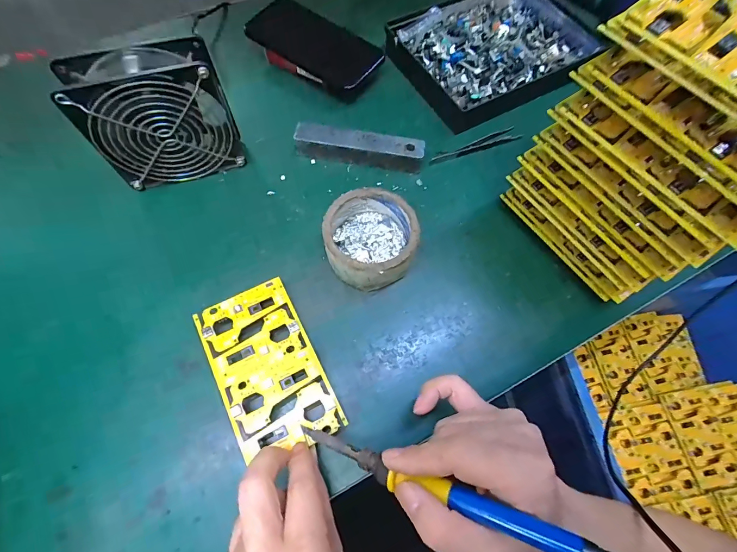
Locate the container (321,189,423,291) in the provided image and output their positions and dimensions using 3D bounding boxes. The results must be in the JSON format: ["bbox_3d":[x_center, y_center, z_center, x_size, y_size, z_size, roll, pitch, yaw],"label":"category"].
[{"bbox_3d":[0.001,-0.034,0.340,0.081,0.047,0.085,-3,67,-4],"label":"container"}]

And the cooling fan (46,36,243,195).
[{"bbox_3d":[-0.191,-0.144,0.340,0.118,0.118,0.048,-18,69,-11],"label":"cooling fan"}]

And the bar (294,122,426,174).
[{"bbox_3d":[-0.008,-0.140,0.395,0.136,0.029,0.030,10,66,1],"label":"bar"}]

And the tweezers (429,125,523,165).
[{"bbox_3d":[0.123,-0.149,0.413,0.112,0.011,0.018,-20,69,-12],"label":"tweezers"}]

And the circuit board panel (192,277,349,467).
[{"bbox_3d":[-0.083,0.074,0.294,0.079,0.004,0.137,-25,70,-13],"label":"circuit board panel"}]

